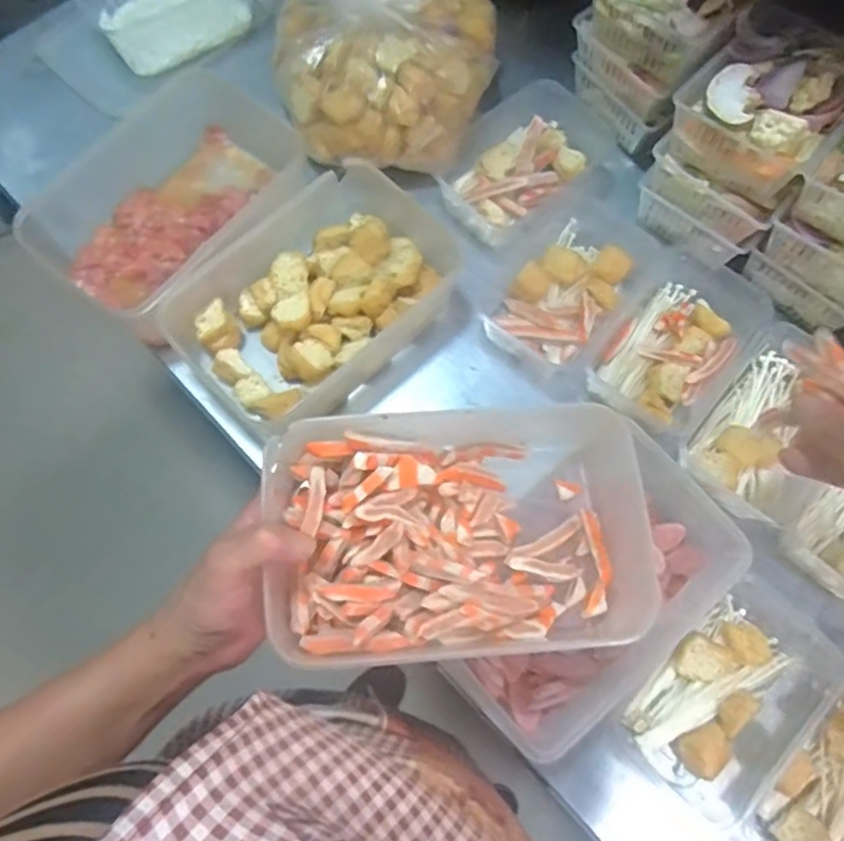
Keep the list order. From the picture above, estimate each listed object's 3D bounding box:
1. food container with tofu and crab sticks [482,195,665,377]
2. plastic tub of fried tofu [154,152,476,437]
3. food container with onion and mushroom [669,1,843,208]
[{"bbox_3d":[0.145,-0.132,0.615,0.099,0.057,0.195,39,75,10],"label":"food container with tofu and crab sticks"},{"bbox_3d":[-0.088,-0.109,0.580,0.164,0.076,0.241,43,76,11],"label":"plastic tub of fried tofu"},{"bbox_3d":[0.288,-0.266,0.538,0.118,0.066,0.140,38,75,9],"label":"food container with onion and mushroom"}]

